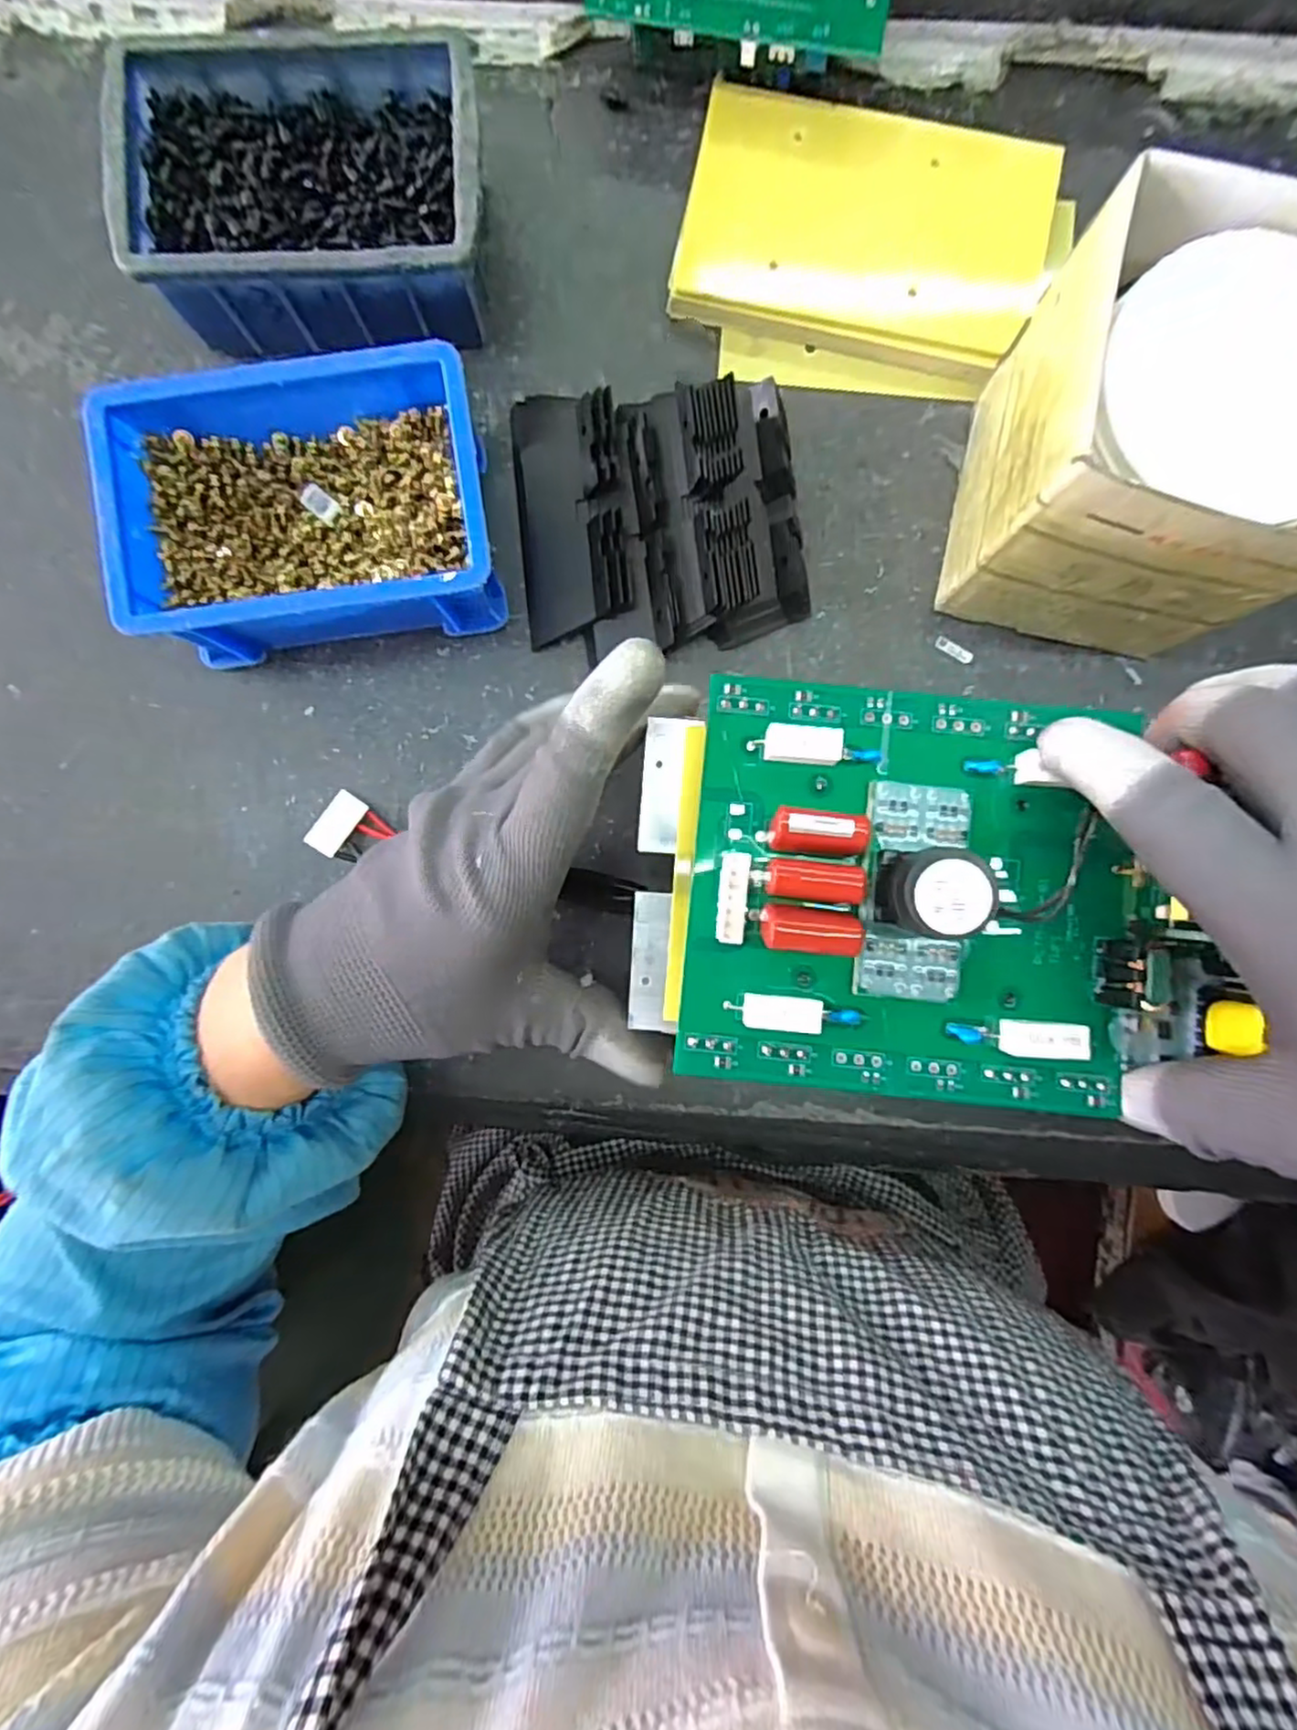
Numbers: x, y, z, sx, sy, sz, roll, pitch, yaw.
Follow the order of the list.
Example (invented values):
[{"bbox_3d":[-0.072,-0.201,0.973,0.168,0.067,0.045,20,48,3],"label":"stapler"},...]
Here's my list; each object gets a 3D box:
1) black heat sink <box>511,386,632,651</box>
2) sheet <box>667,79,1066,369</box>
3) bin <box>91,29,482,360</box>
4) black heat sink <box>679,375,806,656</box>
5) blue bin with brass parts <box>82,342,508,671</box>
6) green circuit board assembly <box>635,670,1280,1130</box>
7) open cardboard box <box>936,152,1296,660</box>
[{"bbox_3d":[-0.036,-0.162,0.316,0.048,0.022,0.109,-6,88,0],"label":"black heat sink"},{"bbox_3d":[0.101,-0.294,0.320,0.162,0.018,0.105,13,88,0],"label":"sheet"},{"bbox_3d":[-0.140,-0.281,0.295,0.144,0.055,0.109,0,88,0],"label":"bin"},{"bbox_3d":[0.044,-0.162,0.312,0.050,0.032,0.109,-7,88,0],"label":"black heat sink"},{"bbox_3d":[-0.142,-0.147,0.298,0.150,0.058,0.107,-6,88,0],"label":"blue bin with brass parts"},{"bbox_3d":[0.088,0.009,0.207,0.165,0.042,0.126,5,88,0],"label":"green circuit board assembly"},{"bbox_3d":[0.197,-0.160,0.274,0.109,0.112,0.115,14,88,0],"label":"open cardboard box"}]

